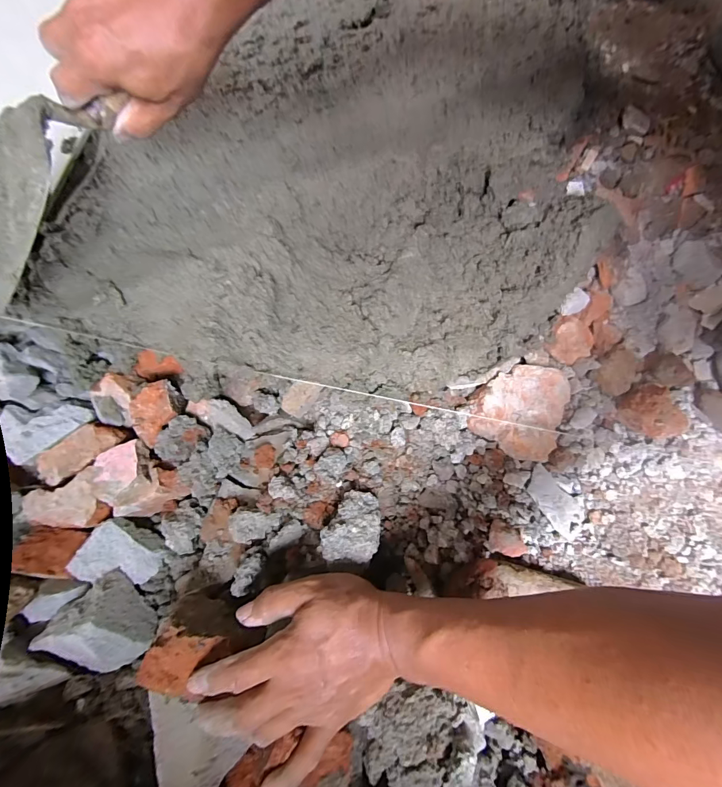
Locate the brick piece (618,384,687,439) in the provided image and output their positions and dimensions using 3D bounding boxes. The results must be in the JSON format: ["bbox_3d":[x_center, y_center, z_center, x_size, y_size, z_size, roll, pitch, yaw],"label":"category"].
[{"bbox_3d":[0.292,0.018,0.360,0.053,0.026,0.056,0,76,-2],"label":"brick piece"}]

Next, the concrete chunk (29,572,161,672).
[{"bbox_3d":[-0.223,0.201,0.298,0.072,0.038,0.074,44,79,9],"label":"concrete chunk"}]

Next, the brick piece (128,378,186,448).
[{"bbox_3d":[-0.198,0.018,0.354,0.049,0.023,0.047,-38,80,-10],"label":"brick piece"}]

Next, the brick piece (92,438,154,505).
[{"bbox_3d":[-0.215,0.072,0.324,0.046,0.018,0.052,-19,77,-7],"label":"brick piece"}]

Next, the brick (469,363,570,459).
[{"bbox_3d":[0.154,0.014,0.360,0.081,0.027,0.089,20,76,3],"label":"brick"}]

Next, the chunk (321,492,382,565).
[{"bbox_3d":[-0.007,0.116,0.323,0.048,0.037,0.055,8,76,0],"label":"chunk"}]

